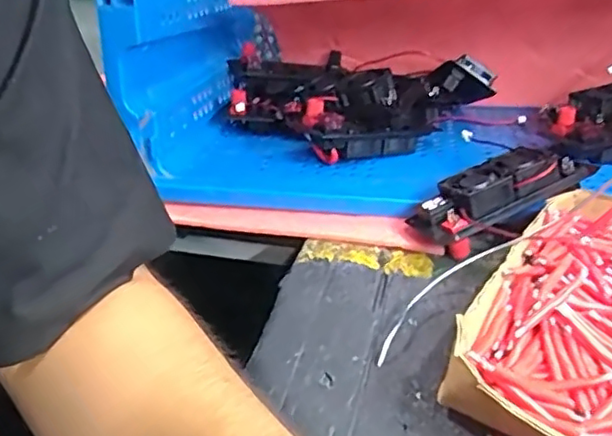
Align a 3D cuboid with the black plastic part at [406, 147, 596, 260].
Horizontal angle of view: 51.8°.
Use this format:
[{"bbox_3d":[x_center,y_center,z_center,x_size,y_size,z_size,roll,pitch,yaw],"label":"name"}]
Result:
[{"bbox_3d":[0.141,-0.018,0.457,0.125,0.030,0.063,-27,35,-10],"label":"black plastic part"}]

